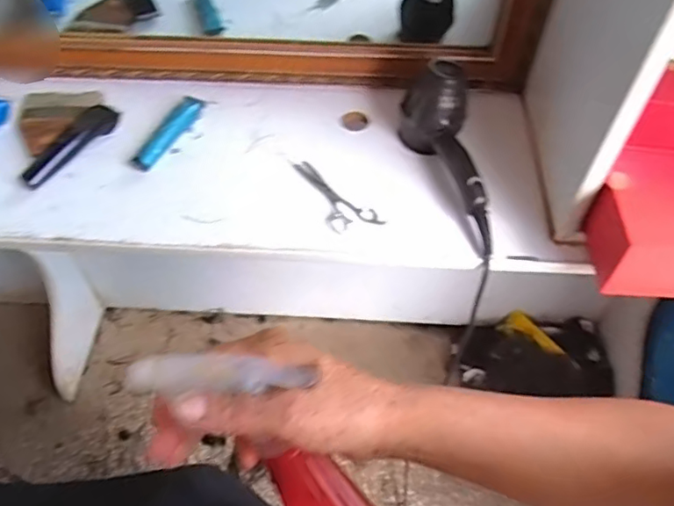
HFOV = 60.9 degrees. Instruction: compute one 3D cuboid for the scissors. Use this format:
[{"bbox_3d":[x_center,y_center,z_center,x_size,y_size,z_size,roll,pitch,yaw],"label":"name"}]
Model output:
[{"bbox_3d":[-0.013,-0.075,0.785,0.060,0.011,0.160,-38,62,-25],"label":"scissors"}]

